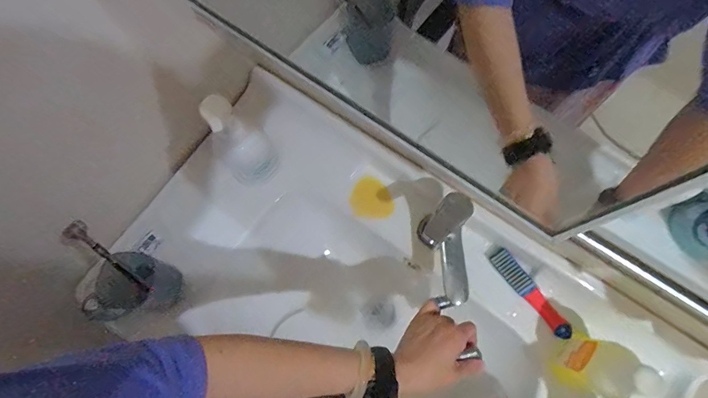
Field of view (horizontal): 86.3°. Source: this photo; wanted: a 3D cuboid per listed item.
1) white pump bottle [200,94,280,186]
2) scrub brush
[{"bbox_3d":[-0.164,-0.077,0.551,0.073,0.182,0.067,-42,76,-12],"label":"white pump bottle"},{"bbox_3d":[0.264,0.141,0.560,0.029,0.026,0.149,-38,76,-11],"label":"scrub brush"}]

